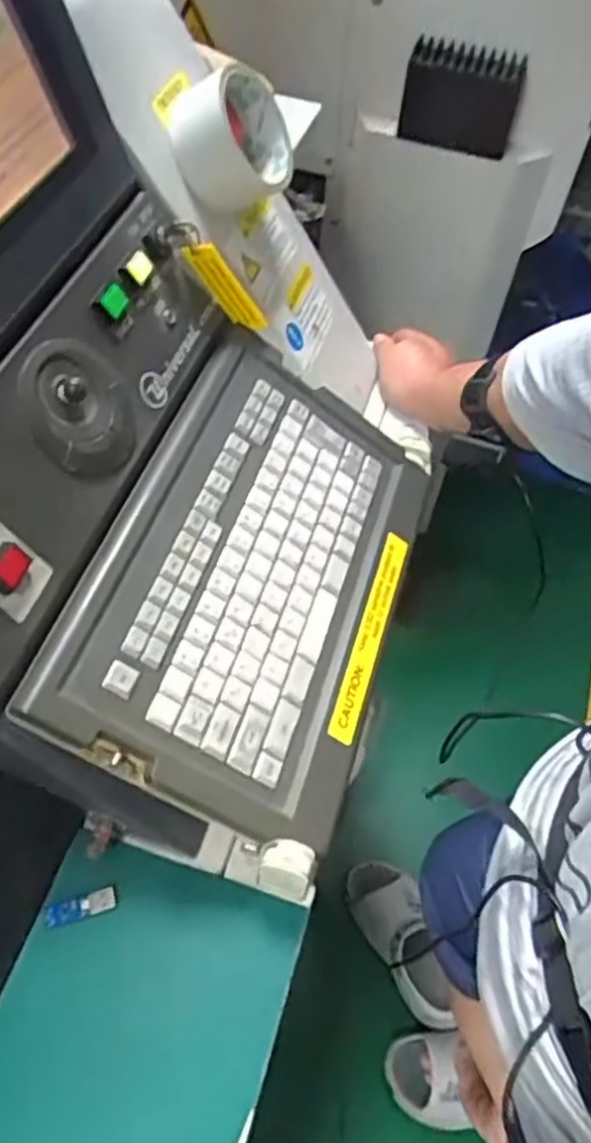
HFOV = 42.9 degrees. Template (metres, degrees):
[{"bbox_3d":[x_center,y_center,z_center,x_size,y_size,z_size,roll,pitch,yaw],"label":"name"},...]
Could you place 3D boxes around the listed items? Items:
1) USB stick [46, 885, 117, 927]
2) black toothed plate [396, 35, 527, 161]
[{"bbox_3d":[-0.135,0.209,0.471,0.042,0.004,0.014,-13,57,-13],"label":"USB stick"},{"bbox_3d":[0.181,-0.515,0.822,0.124,0.095,0.016,7,30,-6],"label":"black toothed plate"}]

